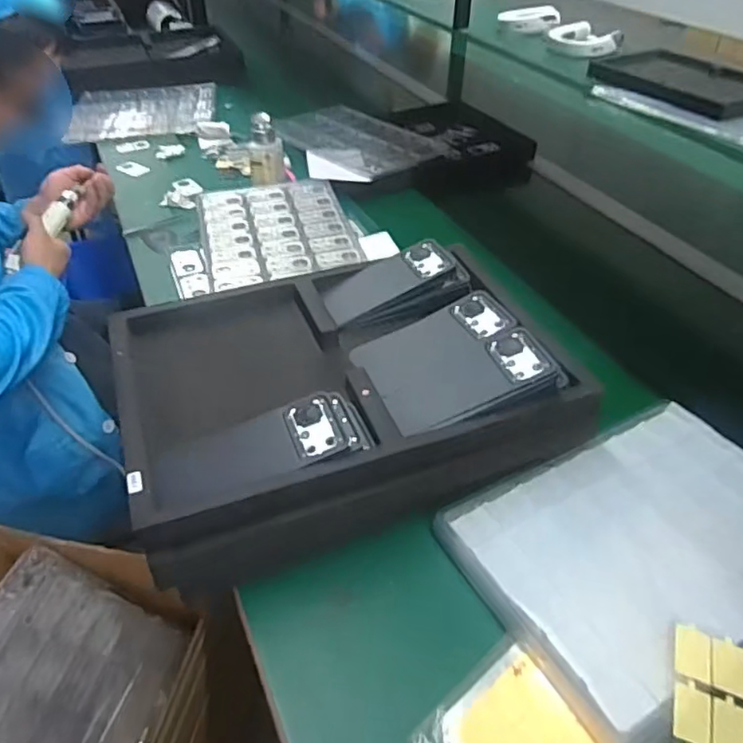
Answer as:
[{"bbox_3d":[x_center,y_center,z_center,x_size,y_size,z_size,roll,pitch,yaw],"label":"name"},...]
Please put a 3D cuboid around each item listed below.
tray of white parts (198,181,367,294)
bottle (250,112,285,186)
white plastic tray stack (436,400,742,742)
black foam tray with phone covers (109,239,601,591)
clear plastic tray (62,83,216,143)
[{"bbox_3d":[-0.152,-0.224,0.951,0.225,0.028,0.301,-10,43,-12],"label":"tray of white parts"},{"bbox_3d":[-0.190,-0.392,1.071,0.061,0.108,0.063,-1,42,-2],"label":"bottle"},{"bbox_3d":[0.249,0.147,0.534,0.317,0.030,0.221,-19,46,-22],"label":"white plastic tray stack"},{"bbox_3d":[-0.031,0.002,0.619,0.420,0.108,0.307,-14,44,-17],"label":"black foam tray with phone covers"},{"bbox_3d":[-0.525,-0.612,1.394,0.311,0.024,0.311,-7,42,-10],"label":"clear plastic tray"}]

